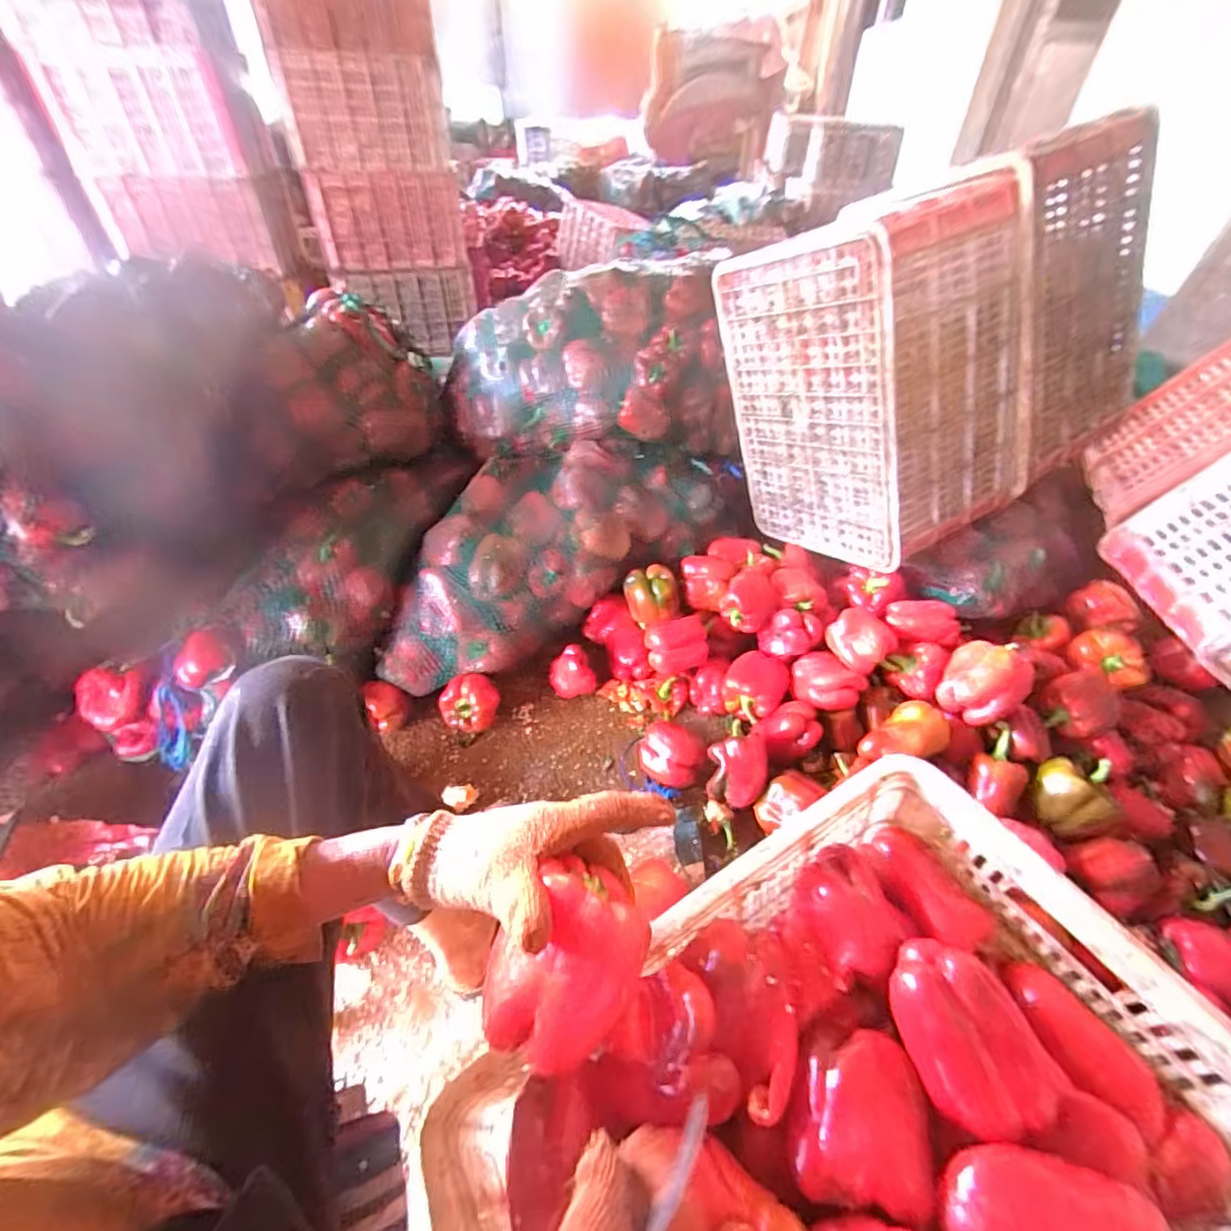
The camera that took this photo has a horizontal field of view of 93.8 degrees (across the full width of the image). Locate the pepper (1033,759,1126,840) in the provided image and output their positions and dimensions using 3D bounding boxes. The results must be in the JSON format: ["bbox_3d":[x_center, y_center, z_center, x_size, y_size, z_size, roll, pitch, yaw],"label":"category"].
[{"bbox_3d":[0.641,0.252,0.807,0.101,0.071,0.099,-1,45,-3],"label":"pepper"}]

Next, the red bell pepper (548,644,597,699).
[{"bbox_3d":[-0.076,0.104,1.014,0.071,0.071,0.073,1,45,-1],"label":"red bell pepper"}]

